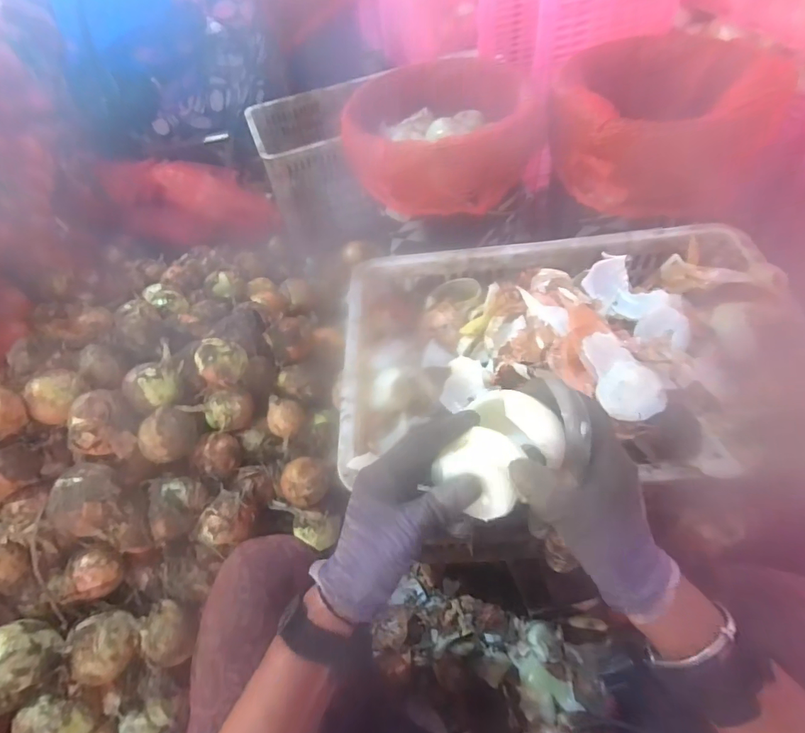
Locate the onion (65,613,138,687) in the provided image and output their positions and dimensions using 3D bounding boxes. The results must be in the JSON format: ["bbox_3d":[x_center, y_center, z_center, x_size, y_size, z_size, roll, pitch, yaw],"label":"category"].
[{"bbox_3d":[-0.424,0.396,0.641,0.077,0.059,0.086,-19,54,-8],"label":"onion"}]

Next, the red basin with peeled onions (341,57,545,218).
[{"bbox_3d":[0.064,-0.399,0.774,0.286,0.121,0.288,-3,54,4],"label":"red basin with peeled onions"}]

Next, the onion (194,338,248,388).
[{"bbox_3d":[-0.295,-0.006,0.740,0.076,0.061,0.067,-29,56,-15],"label":"onion"}]

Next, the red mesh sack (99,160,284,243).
[{"bbox_3d":[-0.613,-0.487,1.326,0.490,0.191,0.173,4,52,-15],"label":"red mesh sack"}]

